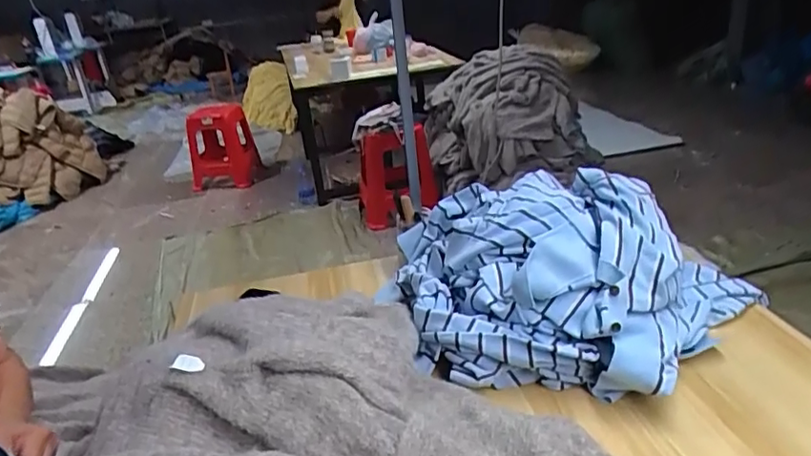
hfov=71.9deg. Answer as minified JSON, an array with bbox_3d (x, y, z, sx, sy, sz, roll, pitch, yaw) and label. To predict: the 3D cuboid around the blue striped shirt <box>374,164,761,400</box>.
[{"bbox_3d":[0.237,0.076,0.902,0.609,0.214,0.353,2,27,21],"label":"blue striped shirt"}]

